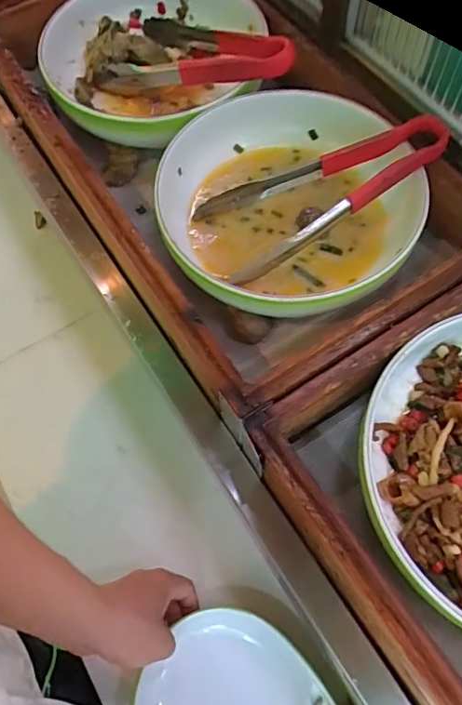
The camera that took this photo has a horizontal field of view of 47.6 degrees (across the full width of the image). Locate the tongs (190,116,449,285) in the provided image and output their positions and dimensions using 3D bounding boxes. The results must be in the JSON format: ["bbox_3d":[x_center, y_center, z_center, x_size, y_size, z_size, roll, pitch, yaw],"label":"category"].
[{"bbox_3d":[0.085,-0.144,0.475,0.229,0.036,0.091,-23,56,8],"label":"tongs"}]

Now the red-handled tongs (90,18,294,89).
[{"bbox_3d":[-0.040,-0.295,0.534,0.209,0.052,0.094,32,64,23],"label":"red-handled tongs"}]

